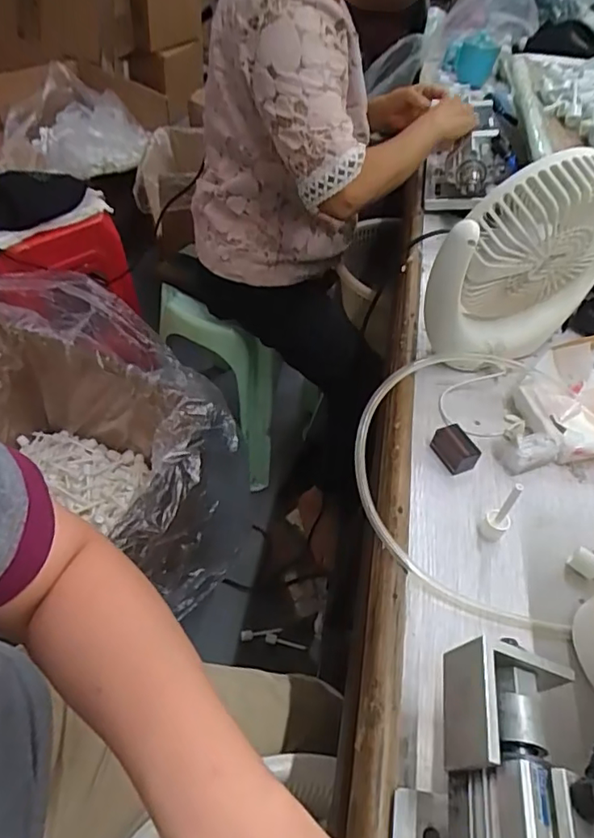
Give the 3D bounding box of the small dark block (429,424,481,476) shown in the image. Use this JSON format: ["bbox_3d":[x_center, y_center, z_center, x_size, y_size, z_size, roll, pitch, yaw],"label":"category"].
[{"bbox_3d":[0.142,0.027,0.500,0.024,0.026,0.041,-18,52,-21],"label":"small dark block"}]

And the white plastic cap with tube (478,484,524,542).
[{"bbox_3d":[0.160,0.074,0.430,0.019,0.055,0.018,30,51,20],"label":"white plastic cap with tube"}]

